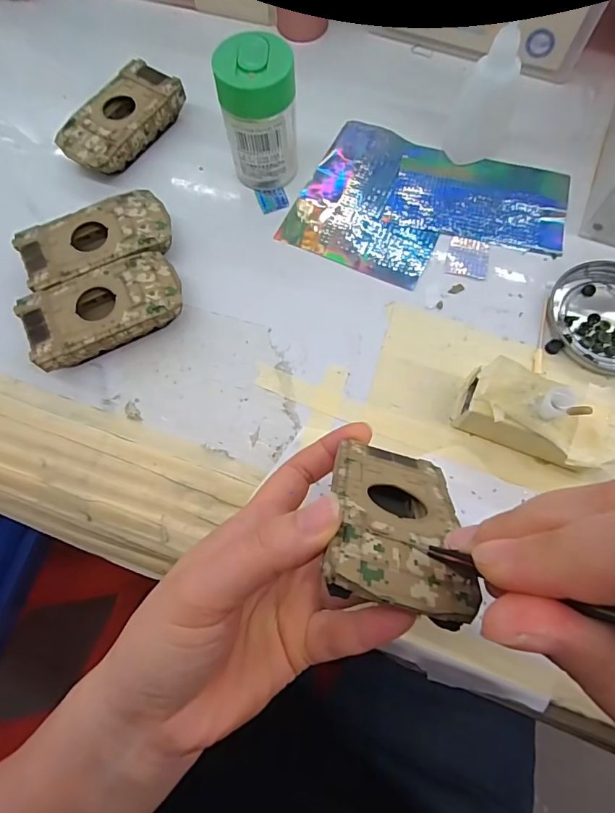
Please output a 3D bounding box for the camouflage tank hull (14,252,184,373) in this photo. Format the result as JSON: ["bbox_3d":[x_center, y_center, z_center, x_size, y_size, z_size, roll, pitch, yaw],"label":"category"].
[{"bbox_3d":[-0.128,-0.061,0.299,0.095,0.026,0.049,-25,72,-6],"label":"camouflage tank hull"}]

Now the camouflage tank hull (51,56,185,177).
[{"bbox_3d":[-0.141,-0.215,0.354,0.050,0.028,0.096,31,75,12],"label":"camouflage tank hull"}]

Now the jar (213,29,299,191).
[{"bbox_3d":[-0.031,-0.194,0.312,0.050,0.083,0.046,-7,71,0],"label":"jar"}]

